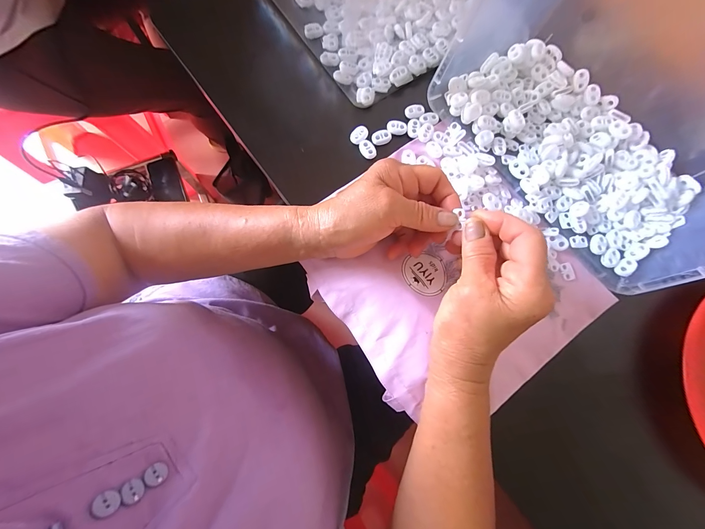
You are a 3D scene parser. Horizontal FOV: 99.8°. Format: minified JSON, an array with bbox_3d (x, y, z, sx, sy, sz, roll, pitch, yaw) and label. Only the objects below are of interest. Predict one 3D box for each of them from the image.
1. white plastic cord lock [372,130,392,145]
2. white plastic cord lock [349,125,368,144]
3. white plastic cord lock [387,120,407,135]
[{"bbox_3d":[0.033,-0.141,0.328,0.022,0.004,0.015,-15,79,-6],"label":"white plastic cord lock"},{"bbox_3d":[0.008,-0.143,0.329,0.022,0.005,0.015,-43,83,-10],"label":"white plastic cord lock"},{"bbox_3d":[0.050,-0.154,0.333,0.022,0.004,0.015,3,77,-2],"label":"white plastic cord lock"}]

